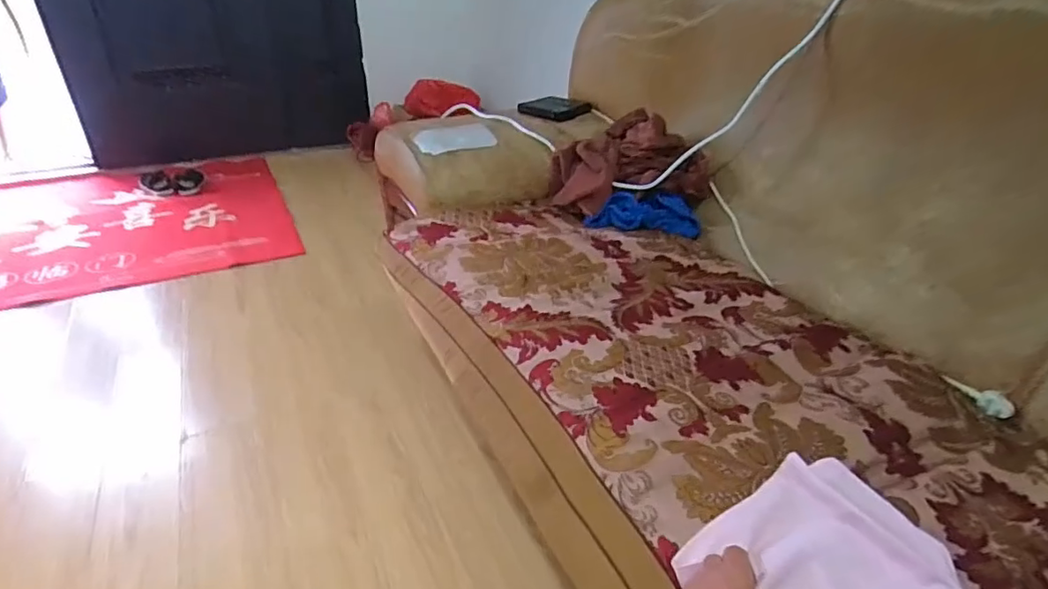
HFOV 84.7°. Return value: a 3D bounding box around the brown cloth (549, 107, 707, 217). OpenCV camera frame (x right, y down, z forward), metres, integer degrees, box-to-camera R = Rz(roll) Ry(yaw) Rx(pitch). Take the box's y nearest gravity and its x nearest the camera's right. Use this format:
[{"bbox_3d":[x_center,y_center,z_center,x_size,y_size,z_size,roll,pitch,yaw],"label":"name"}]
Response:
[{"bbox_3d":[0.236,-0.313,1.350,0.325,0.161,0.227,-1,31,-3],"label":"brown cloth"}]

